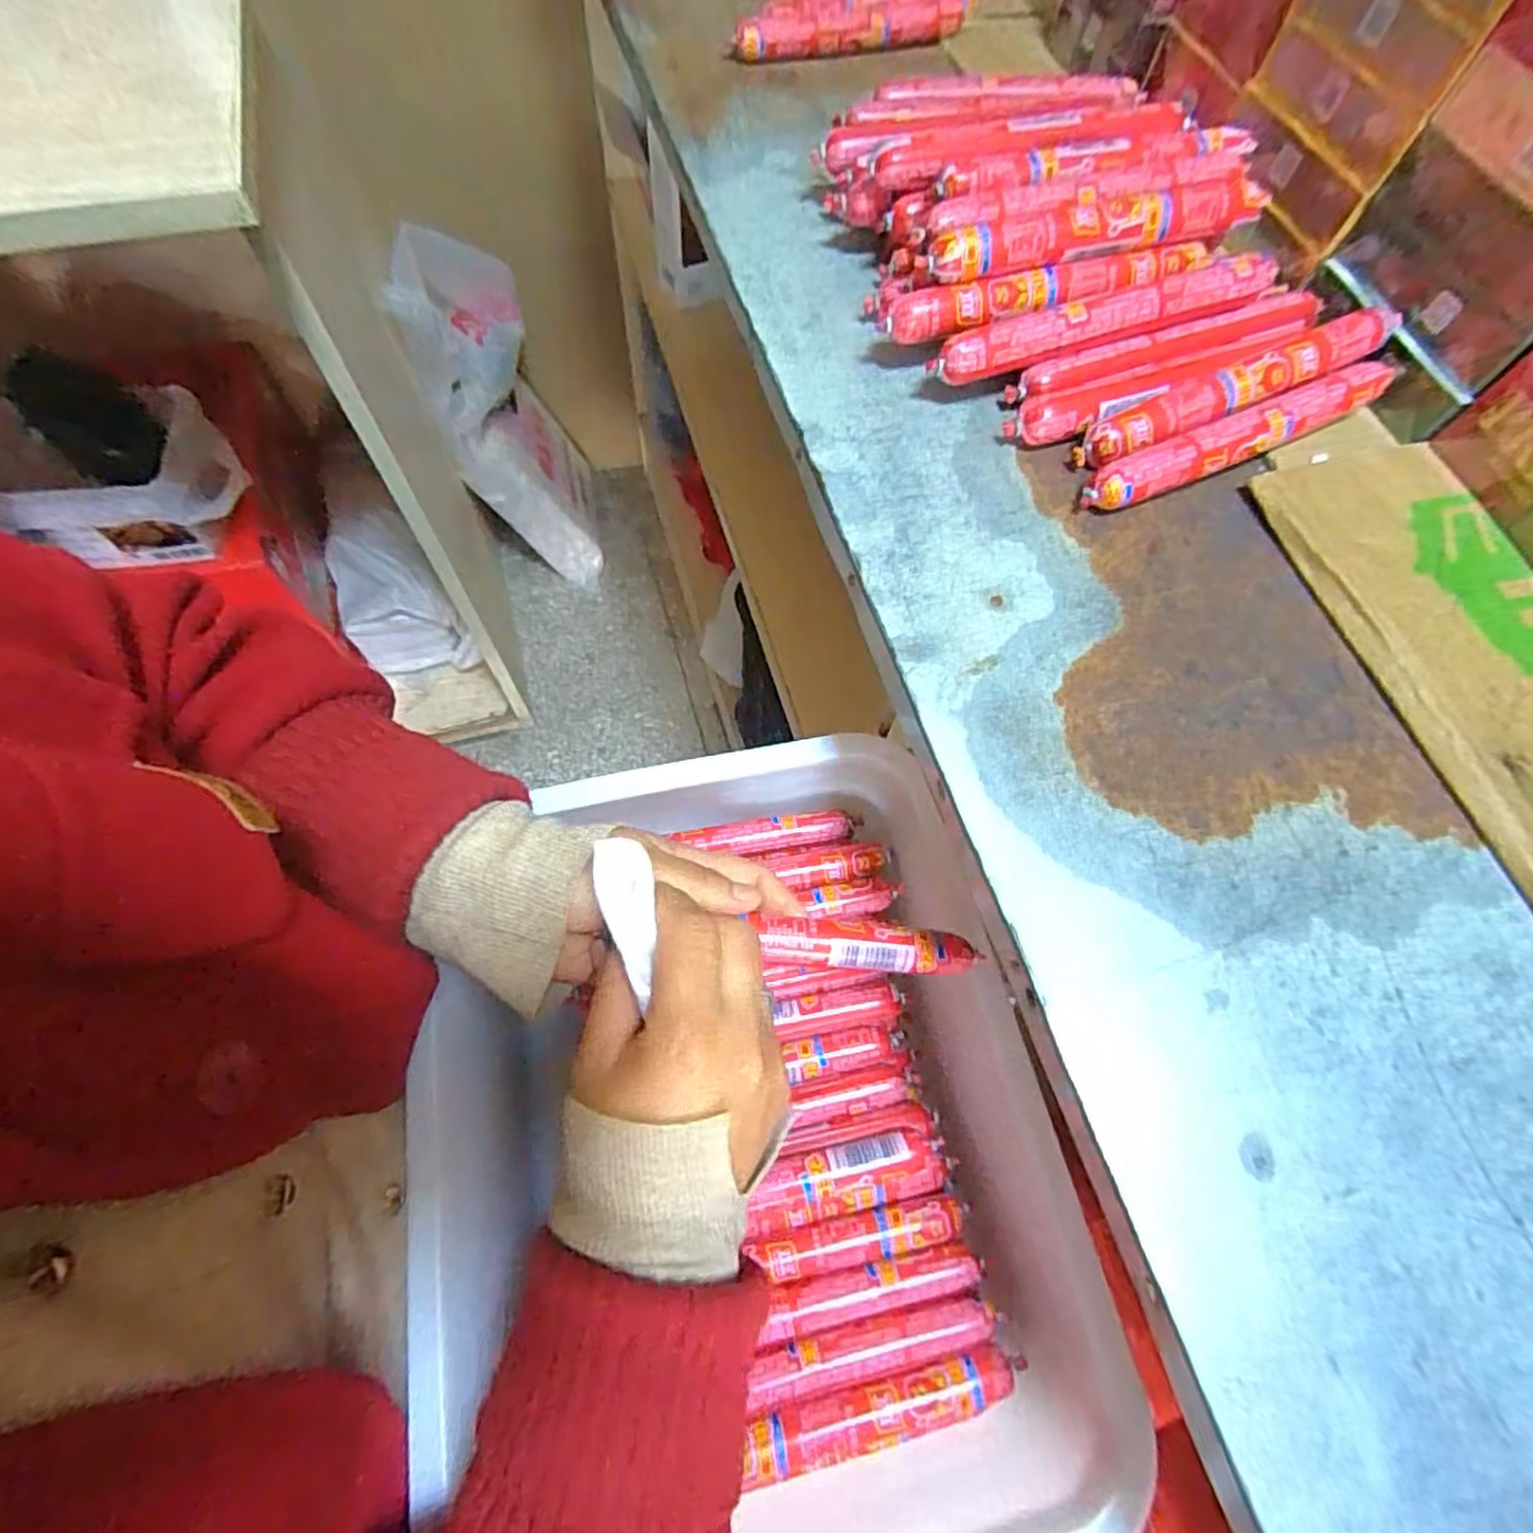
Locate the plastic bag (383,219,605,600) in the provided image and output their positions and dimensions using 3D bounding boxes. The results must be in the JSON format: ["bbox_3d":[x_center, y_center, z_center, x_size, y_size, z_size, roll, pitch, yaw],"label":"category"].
[{"bbox_3d":[-0.365,-0.496,1.020,0.163,0.497,0.219,-12,68,-9],"label":"plastic bag"}]

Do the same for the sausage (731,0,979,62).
[{"bbox_3d":[0.063,-0.485,0.459,0.180,0.027,0.024,-21,68,-12],"label":"sausage"}]

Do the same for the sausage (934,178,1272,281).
[{"bbox_3d":[0.148,-0.238,0.313,0.159,0.015,0.021,-15,68,-10],"label":"sausage"}]

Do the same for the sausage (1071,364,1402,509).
[{"bbox_3d":[0.208,-0.142,0.310,0.162,0.022,0.019,-21,68,-12],"label":"sausage"}]

